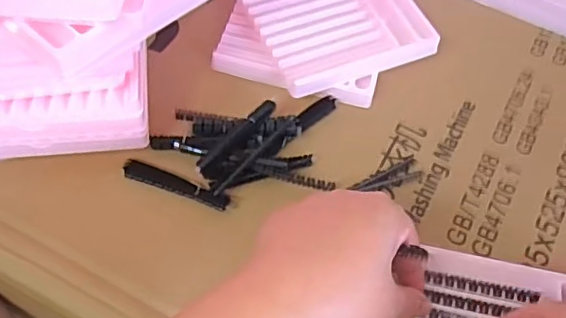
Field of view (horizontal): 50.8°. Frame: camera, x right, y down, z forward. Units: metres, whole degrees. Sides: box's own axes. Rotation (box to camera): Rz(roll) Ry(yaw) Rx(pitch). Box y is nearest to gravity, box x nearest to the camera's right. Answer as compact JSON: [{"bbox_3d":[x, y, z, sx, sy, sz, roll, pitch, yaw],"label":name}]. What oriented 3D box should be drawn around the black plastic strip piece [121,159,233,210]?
[{"bbox_3d":[-0.074,0.018,0.417,0.078,0.007,0.014,18,58,8],"label":"black plastic strip piece"}]

